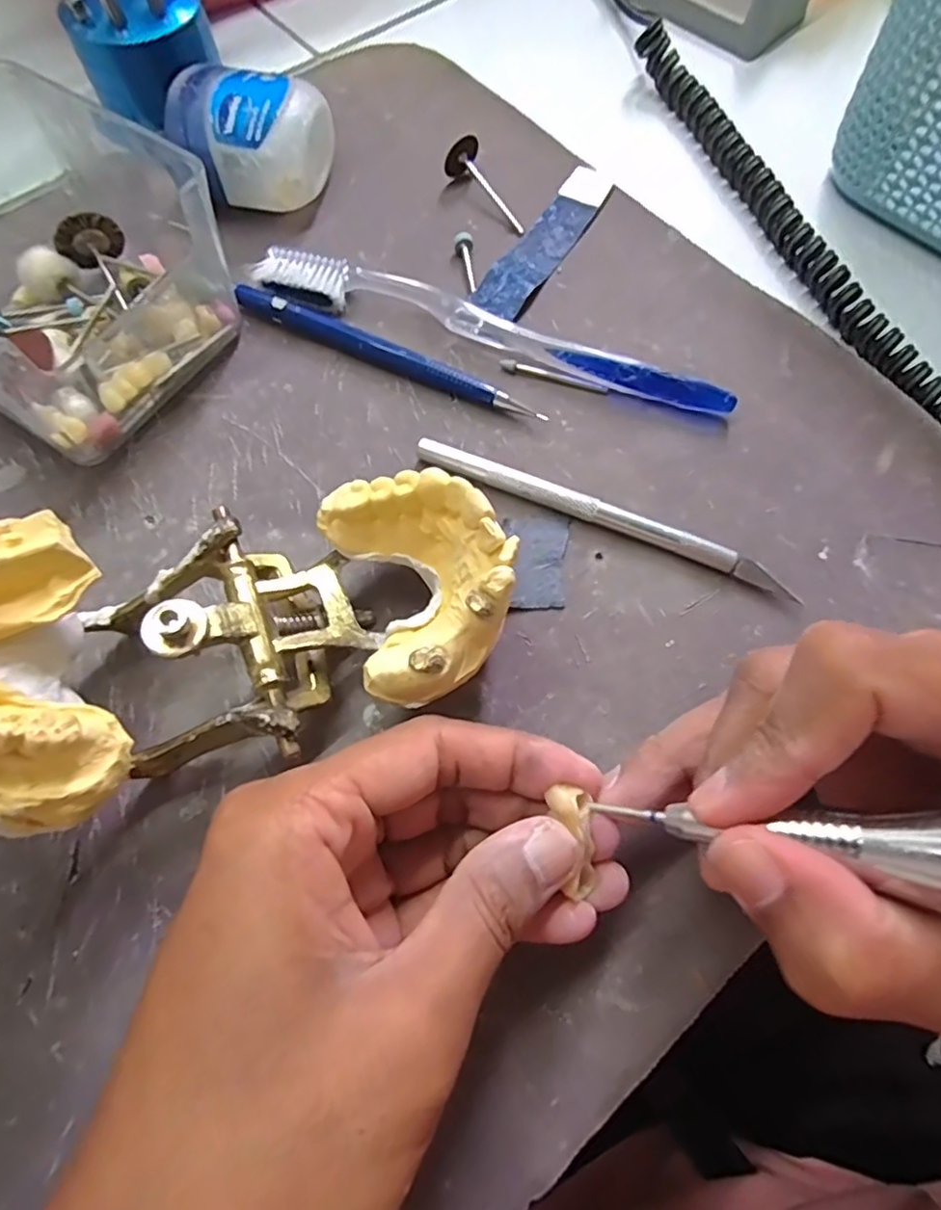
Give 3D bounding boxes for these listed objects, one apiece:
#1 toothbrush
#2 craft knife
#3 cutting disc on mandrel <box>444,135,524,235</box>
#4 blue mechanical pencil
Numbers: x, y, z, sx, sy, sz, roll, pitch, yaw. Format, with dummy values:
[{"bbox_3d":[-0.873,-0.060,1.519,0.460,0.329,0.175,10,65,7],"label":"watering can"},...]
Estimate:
[{"bbox_3d":[0.008,-0.106,0.236,0.185,0.013,0.021,17,70,6],"label":"toothbrush"},{"bbox_3d":[0.045,-0.031,0.211,0.133,0.009,0.007,21,71,7],"label":"craft knife"},{"bbox_3d":[0.006,-0.179,0.263,0.016,0.014,0.046,-28,72,-11],"label":"cutting disc on mandrel"},{"bbox_3d":[-0.032,-0.095,0.233,0.126,0.010,0.008,25,71,8],"label":"blue mechanical pencil"}]

